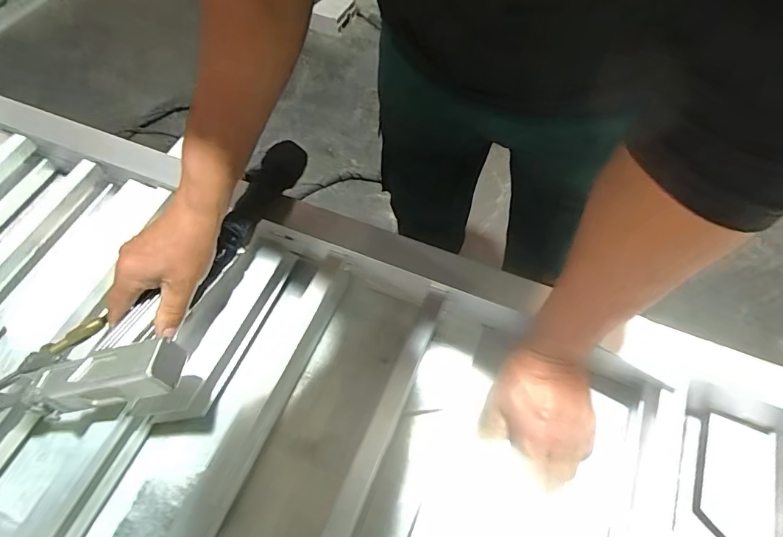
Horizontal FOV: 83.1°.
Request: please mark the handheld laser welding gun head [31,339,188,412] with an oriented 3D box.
[{"bbox_3d":[-0.238,0.089,0.369,0.124,0.030,0.042,-14,61,8],"label":"handheld laser welding gun head"}]

